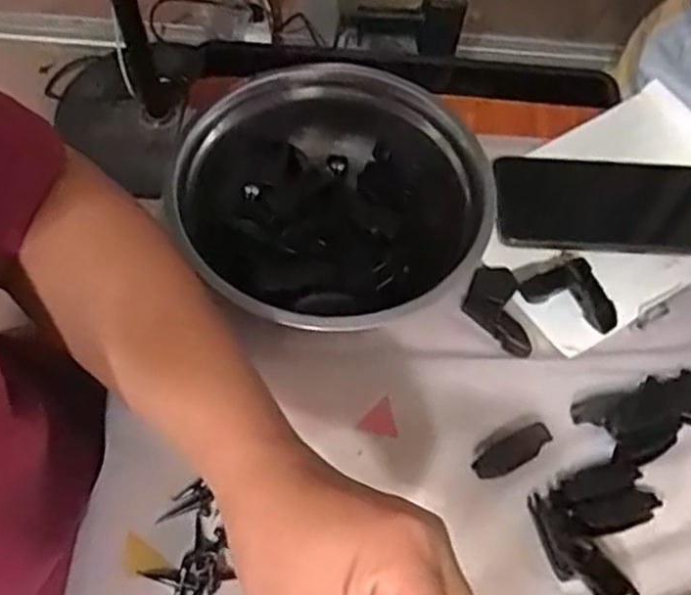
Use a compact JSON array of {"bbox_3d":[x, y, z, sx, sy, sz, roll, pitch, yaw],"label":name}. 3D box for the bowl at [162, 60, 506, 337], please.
[{"bbox_3d":[-0.009,-0.059,0.478,0.194,0.071,0.201,1,60,-3],"label":"bowl"}]

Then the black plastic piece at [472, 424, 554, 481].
[{"bbox_3d":[0.101,0.093,0.427,0.050,0.010,0.019,-22,64,-15],"label":"black plastic piece"}]

